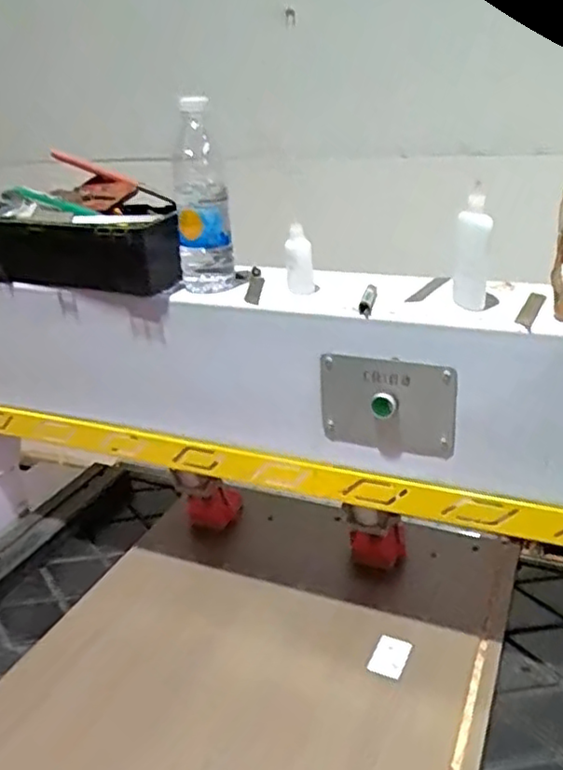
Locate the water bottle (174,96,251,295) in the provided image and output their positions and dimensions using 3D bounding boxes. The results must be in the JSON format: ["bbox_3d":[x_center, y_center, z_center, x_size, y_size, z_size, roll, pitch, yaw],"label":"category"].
[{"bbox_3d":[-0.088,-0.216,0.782,0.070,0.210,0.065,-8,26,-9],"label":"water bottle"}]

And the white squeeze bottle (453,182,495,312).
[{"bbox_3d":[0.197,-0.135,0.691,0.029,0.125,0.038,-4,25,0],"label":"white squeeze bottle"}]

